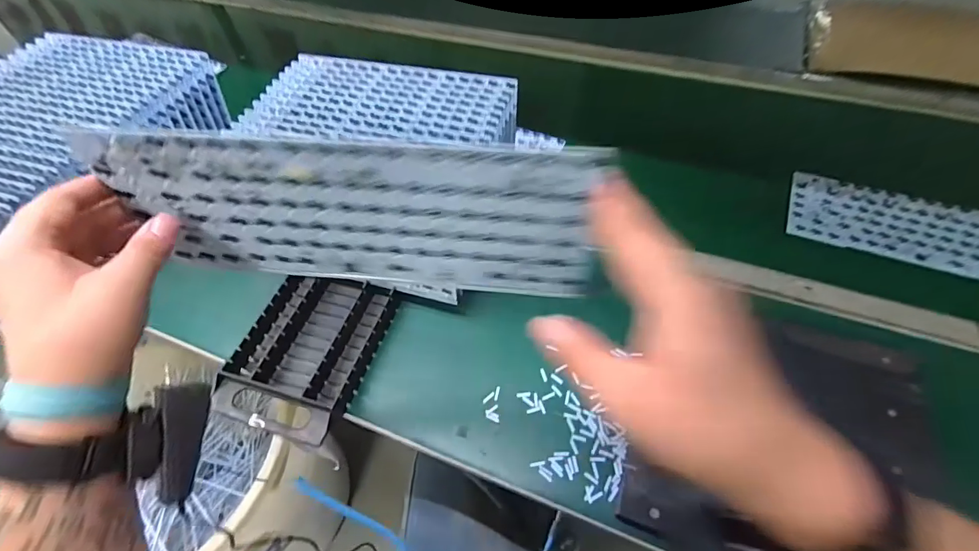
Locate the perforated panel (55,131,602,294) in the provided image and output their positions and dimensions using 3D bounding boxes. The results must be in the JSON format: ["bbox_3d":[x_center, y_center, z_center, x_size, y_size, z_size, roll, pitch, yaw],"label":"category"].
[{"bbox_3d":[-0.087,-0.035,0.292,0.301,0.122,0.009,4,54,6],"label":"perforated panel"}]

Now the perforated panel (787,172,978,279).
[{"bbox_3d":[0.538,-0.056,0.561,0.295,0.015,0.121,20,57,18],"label":"perforated panel"}]

